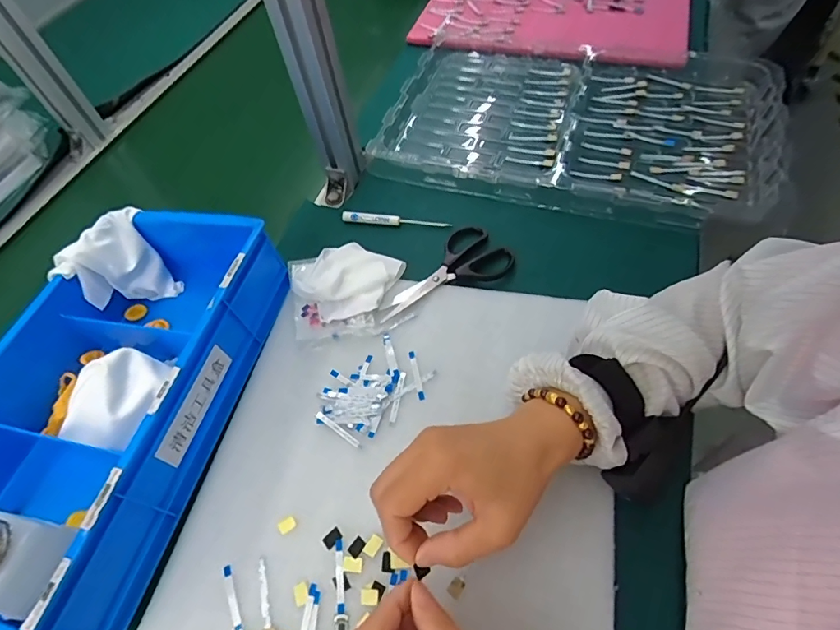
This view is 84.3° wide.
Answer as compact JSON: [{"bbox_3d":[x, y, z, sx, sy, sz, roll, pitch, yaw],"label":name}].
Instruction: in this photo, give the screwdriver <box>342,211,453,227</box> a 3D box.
[{"bbox_3d":[-0.029,-0.111,0.550,0.128,0.014,0.013,3,57,9],"label":"screwdriver"}]

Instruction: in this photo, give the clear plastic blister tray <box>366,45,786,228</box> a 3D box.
[{"bbox_3d":[0.194,-0.250,0.597,0.456,0.033,0.293,15,63,17],"label":"clear plastic blister tray"}]

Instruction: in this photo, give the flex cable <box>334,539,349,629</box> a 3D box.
[{"bbox_3d":[-0.059,0.199,0.344,0.009,0.004,0.060,-10,56,0],"label":"flex cable"}]

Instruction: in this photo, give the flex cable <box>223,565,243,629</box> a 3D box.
[{"bbox_3d":[-0.135,0.215,0.340,0.011,0.004,0.060,-23,57,-8],"label":"flex cable"}]

